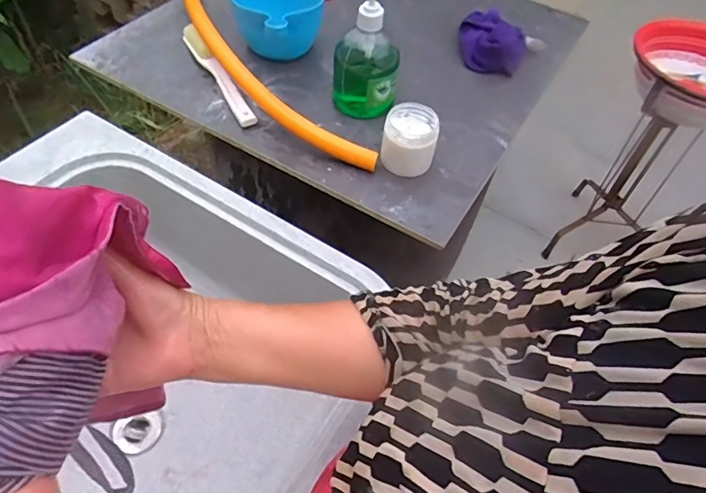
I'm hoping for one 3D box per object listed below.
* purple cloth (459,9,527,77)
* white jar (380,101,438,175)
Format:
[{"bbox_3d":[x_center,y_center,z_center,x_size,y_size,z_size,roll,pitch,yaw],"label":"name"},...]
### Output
[{"bbox_3d":[0.221,-0.324,0.799,0.104,0.041,0.120,10,53,3],"label":"purple cloth"},{"bbox_3d":[0.069,-0.130,0.618,0.063,0.060,0.062,2,53,-3],"label":"white jar"}]

